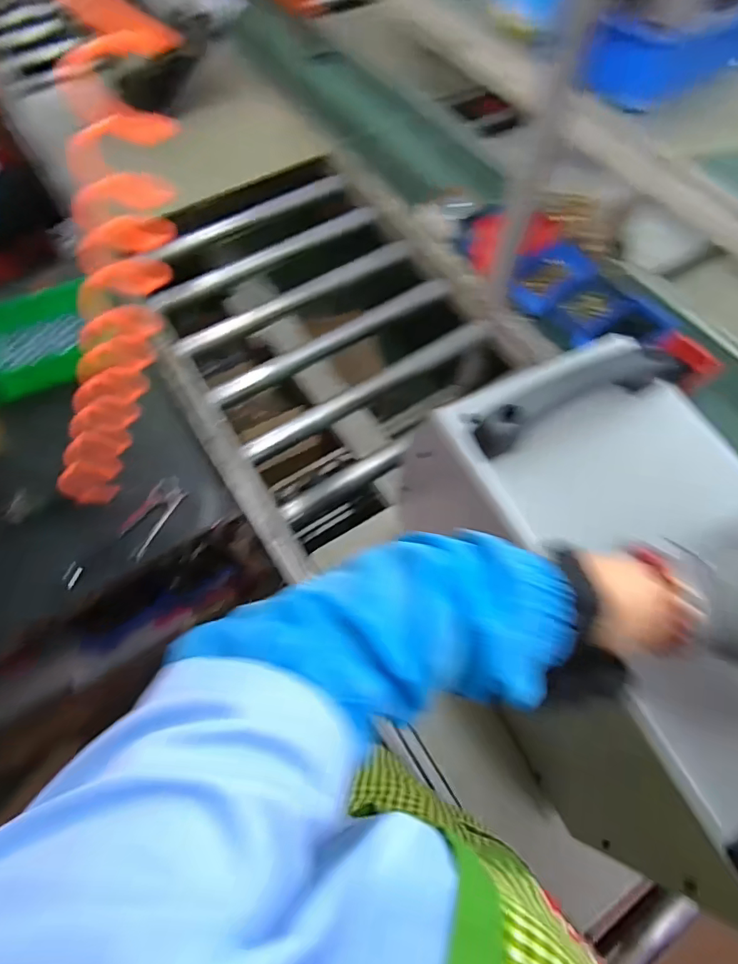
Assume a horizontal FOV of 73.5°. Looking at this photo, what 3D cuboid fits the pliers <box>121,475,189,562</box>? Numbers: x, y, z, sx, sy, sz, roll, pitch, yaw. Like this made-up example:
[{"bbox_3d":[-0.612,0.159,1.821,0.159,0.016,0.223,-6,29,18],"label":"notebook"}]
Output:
[{"bbox_3d":[-0.365,0.054,0.828,0.069,0.021,0.146,26,67,12],"label":"pliers"}]

